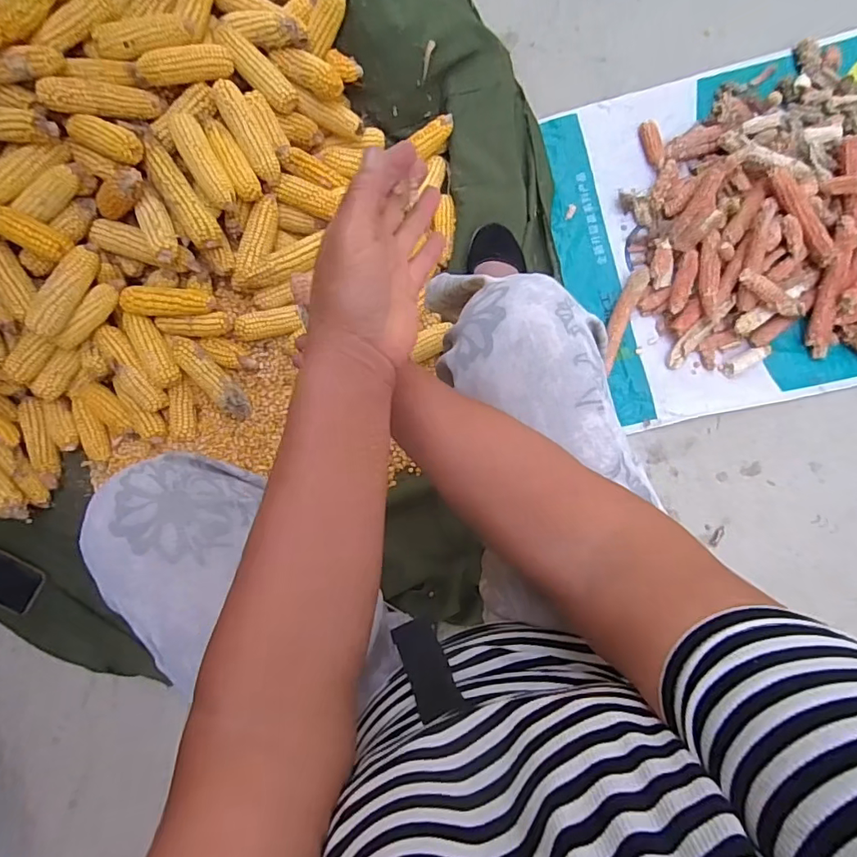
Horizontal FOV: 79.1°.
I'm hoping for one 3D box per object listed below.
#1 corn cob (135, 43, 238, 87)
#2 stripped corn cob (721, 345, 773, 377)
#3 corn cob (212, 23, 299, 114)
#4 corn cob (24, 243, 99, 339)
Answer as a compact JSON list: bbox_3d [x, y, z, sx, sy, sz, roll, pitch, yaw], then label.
[{"bbox_3d":[-0.348,-0.523,0.746,0.133,0.036,0.032,-26,84,-23],"label":"corn cob"},{"bbox_3d":[0.514,-0.109,0.839,0.073,0.021,0.027,-26,83,4],"label":"stripped corn cob"},{"bbox_3d":[-0.271,-0.556,0.801,0.154,0.038,0.048,42,88,-19],"label":"corn cob"},{"bbox_3d":[-0.532,-0.204,0.745,0.053,0.039,0.148,24,89,8],"label":"corn cob"}]

